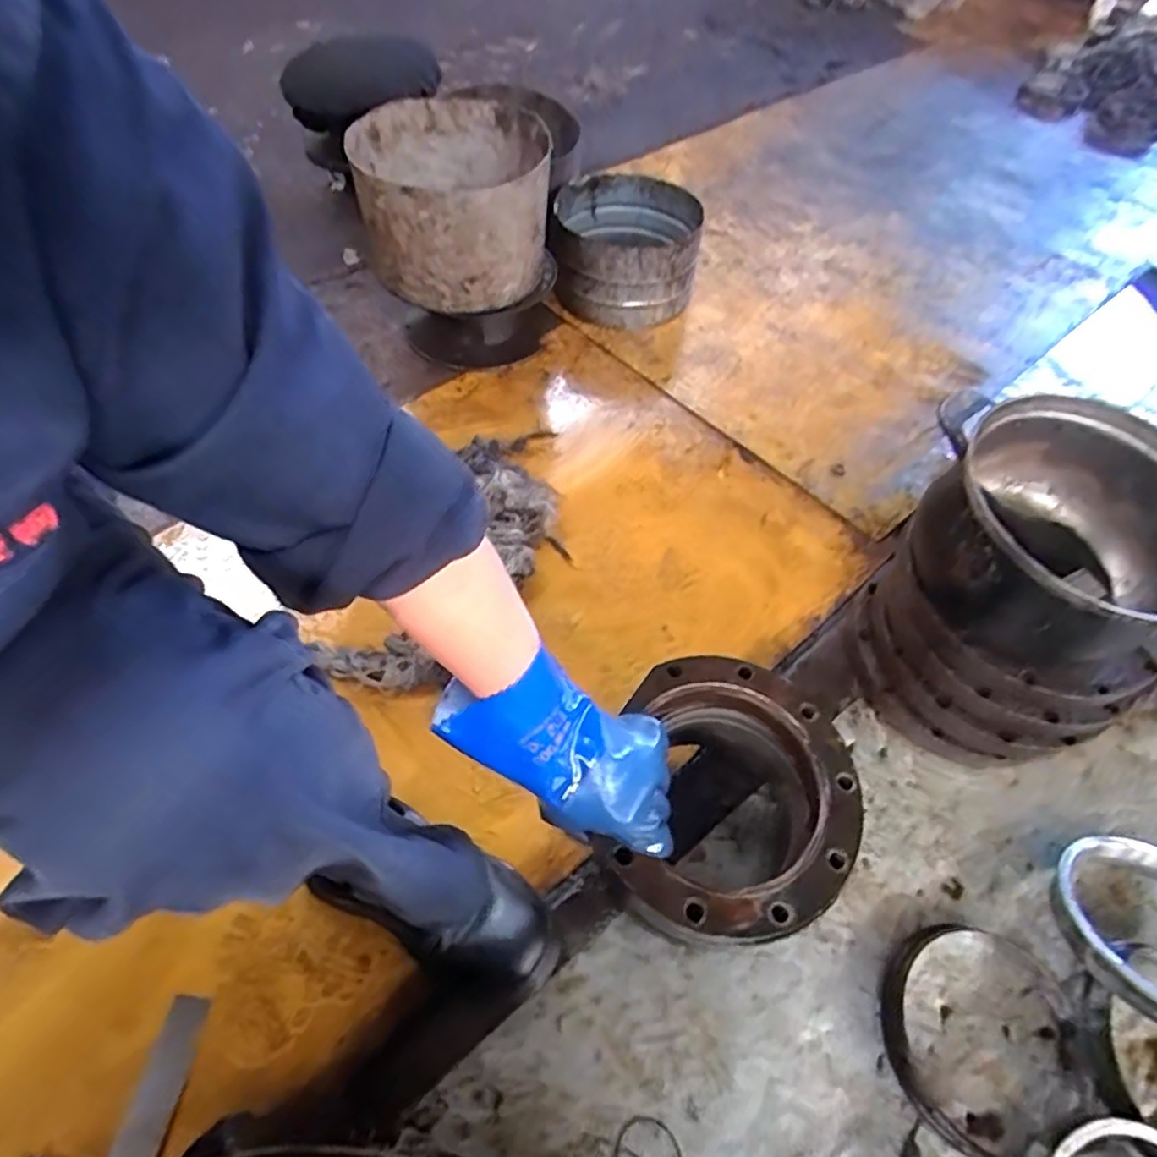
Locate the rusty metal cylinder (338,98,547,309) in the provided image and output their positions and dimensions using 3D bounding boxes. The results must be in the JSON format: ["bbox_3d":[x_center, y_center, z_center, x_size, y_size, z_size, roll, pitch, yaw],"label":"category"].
[{"bbox_3d":[-0.191,-0.587,1.022,0.279,0.171,0.322,7,57,1],"label":"rusty metal cylinder"}]

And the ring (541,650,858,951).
[{"bbox_3d":[0.119,0.206,0.585,0.211,0.144,0.208,1,55,-1],"label":"ring"}]

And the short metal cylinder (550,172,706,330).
[{"bbox_3d":[0.083,-0.584,1.184,0.253,0.142,0.289,8,55,4],"label":"short metal cylinder"}]

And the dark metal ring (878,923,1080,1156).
[{"bbox_3d":[0.352,0.393,0.565,0.176,0.035,0.165,1,55,-1],"label":"dark metal ring"}]

